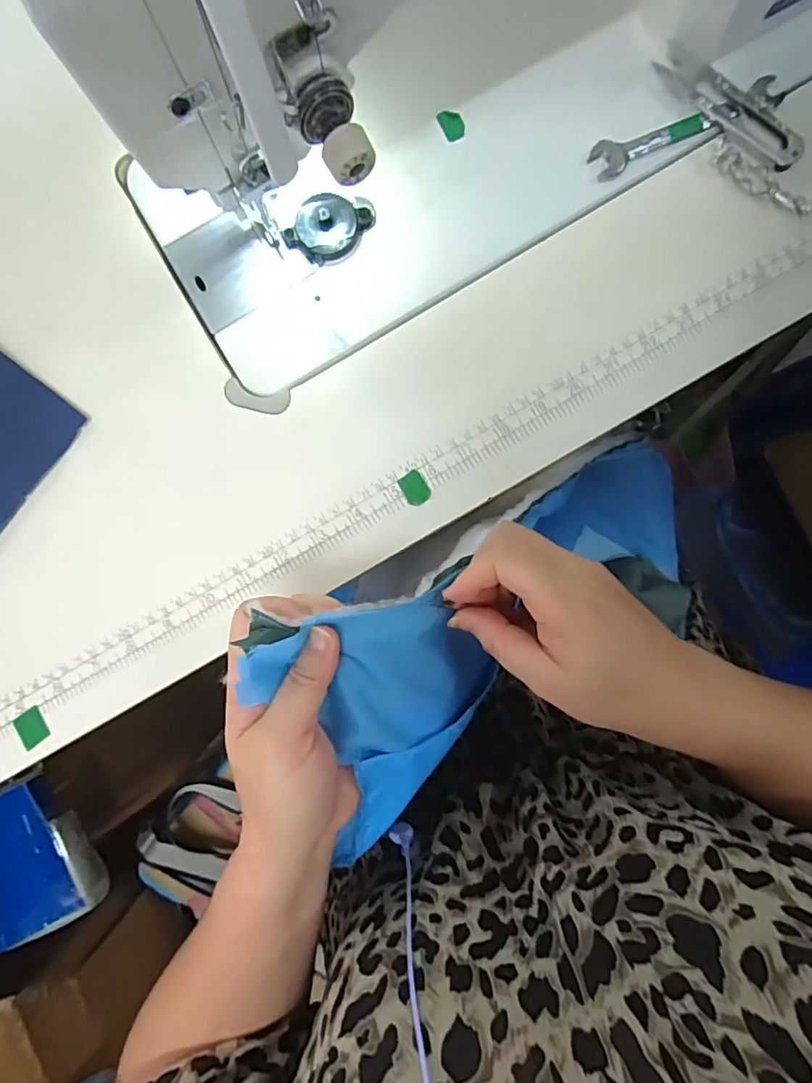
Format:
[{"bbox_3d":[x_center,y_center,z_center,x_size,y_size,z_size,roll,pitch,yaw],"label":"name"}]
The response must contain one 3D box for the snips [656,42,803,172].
[{"bbox_3d":[0.196,-0.263,0.332,0.100,0.006,0.024,44,90,2],"label":"snips"}]

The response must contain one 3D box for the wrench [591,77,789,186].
[{"bbox_3d":[0.171,-0.253,0.334,0.122,0.004,0.022,-23,88,1],"label":"wrench"}]

